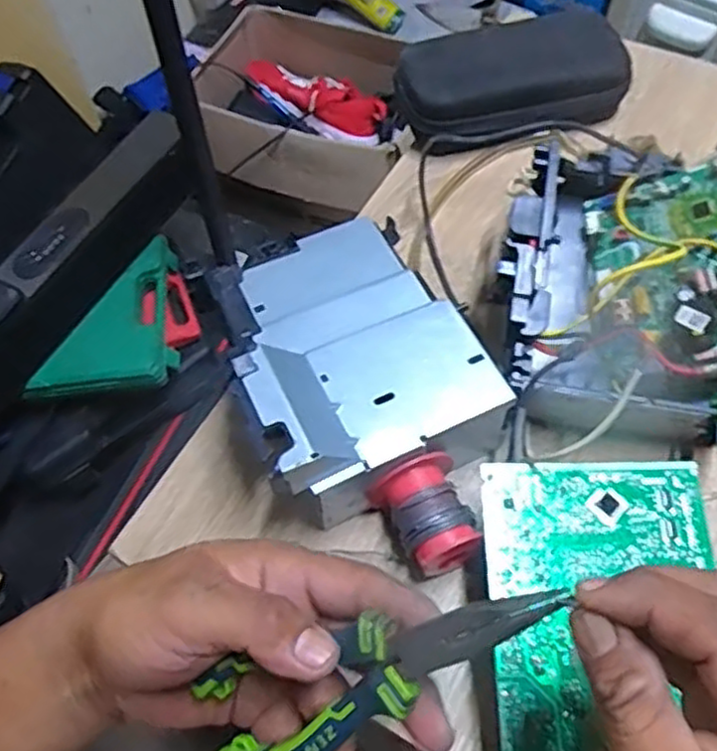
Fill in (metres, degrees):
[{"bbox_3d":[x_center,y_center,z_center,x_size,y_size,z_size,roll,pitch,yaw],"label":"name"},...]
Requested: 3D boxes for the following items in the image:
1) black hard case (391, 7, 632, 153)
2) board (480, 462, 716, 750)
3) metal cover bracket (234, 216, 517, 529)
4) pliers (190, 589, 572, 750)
[{"bbox_3d":[0.126,-0.239,0.583,0.184,0.047,0.100,-13,60,-5],"label":"black hard case"},{"bbox_3d":[0.123,0.127,0.353,0.114,0.022,0.170,-1,60,2],"label":"board"},{"bbox_3d":[-0.010,-0.023,0.430,0.140,0.066,0.197,-23,62,-10],"label":"metal cover bracket"},{"bbox_3d":[0.003,0.111,0.275,0.154,0.018,0.044,-32,61,14],"label":"pliers"}]

